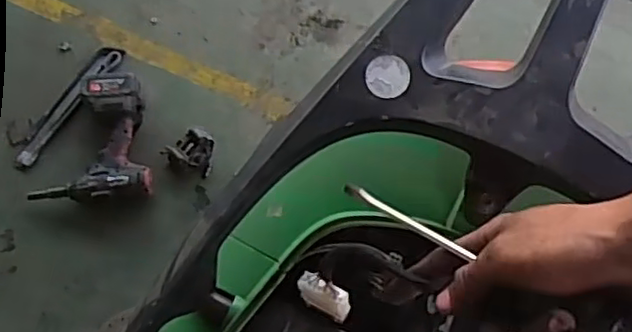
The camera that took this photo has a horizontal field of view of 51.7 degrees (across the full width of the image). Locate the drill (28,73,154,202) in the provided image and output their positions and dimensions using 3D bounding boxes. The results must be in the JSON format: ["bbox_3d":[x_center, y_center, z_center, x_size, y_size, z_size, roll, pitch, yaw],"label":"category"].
[{"bbox_3d":[-0.450,-0.060,1.292,0.238,0.071,0.256,-6,70,-2],"label":"drill"}]

